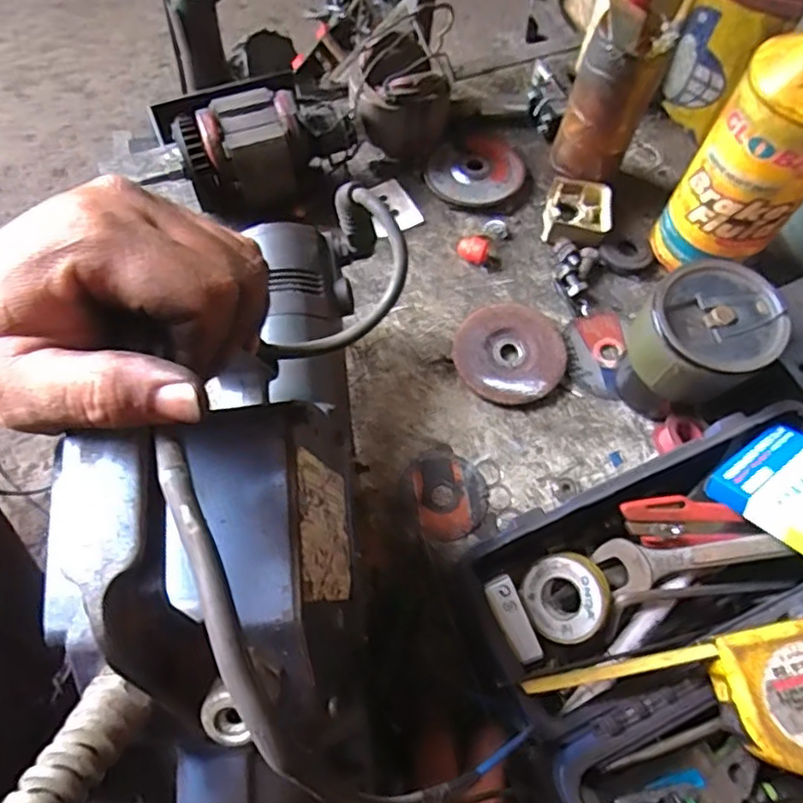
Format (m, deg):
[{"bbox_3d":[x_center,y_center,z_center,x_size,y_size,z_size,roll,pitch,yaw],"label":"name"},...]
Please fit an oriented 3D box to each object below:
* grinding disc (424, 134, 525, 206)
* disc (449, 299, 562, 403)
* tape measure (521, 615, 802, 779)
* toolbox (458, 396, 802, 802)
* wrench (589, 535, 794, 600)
[{"bbox_3d":[0.073,-0.231,0.615,0.090,0.010,0.099,0,65,-1],"label":"grinding disc"},{"bbox_3d":[0.092,-0.040,0.526,0.093,0.015,0.087,0,65,-1],"label":"disc"},{"bbox_3d":[0.163,0.169,0.338,0.171,0.042,0.071,-10,65,-8],"label":"tape measure"},{"bbox_3d":[0.204,0.158,0.378,0.275,0.099,0.262,-22,68,-14],"label":"toolbox"},{"bbox_3d":[0.238,0.090,0.401,0.222,0.009,0.034,-12,74,5],"label":"wrench"}]

